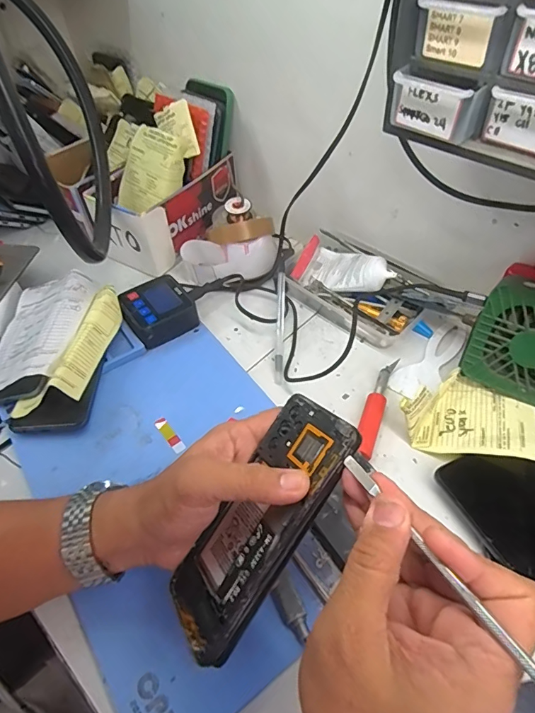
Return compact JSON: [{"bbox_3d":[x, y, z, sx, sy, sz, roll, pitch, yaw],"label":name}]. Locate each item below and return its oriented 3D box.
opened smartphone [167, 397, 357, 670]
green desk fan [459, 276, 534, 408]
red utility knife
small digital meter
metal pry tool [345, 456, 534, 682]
[{"bbox_3d":[-0.004,0.100,0.280,0.155,0.011,0.072,-57,30,-5],"label":"opened smartphone"},{"bbox_3d":[0.235,-0.010,0.398,0.099,0.106,0.045,25,33,29],"label":"green desk fan"},{"bbox_3d":[0.105,0.046,0.431,0.019,0.015,0.113,15,53,16],"label":"red utility knife"},{"bbox_3d":[-0.125,-0.052,0.504,0.073,0.033,0.073,-29,54,-19],"label":"small digital meter"},{"bbox_3d":[0.088,0.105,0.197,0.006,0.007,0.169,-23,41,-18],"label":"metal pry tool"}]

